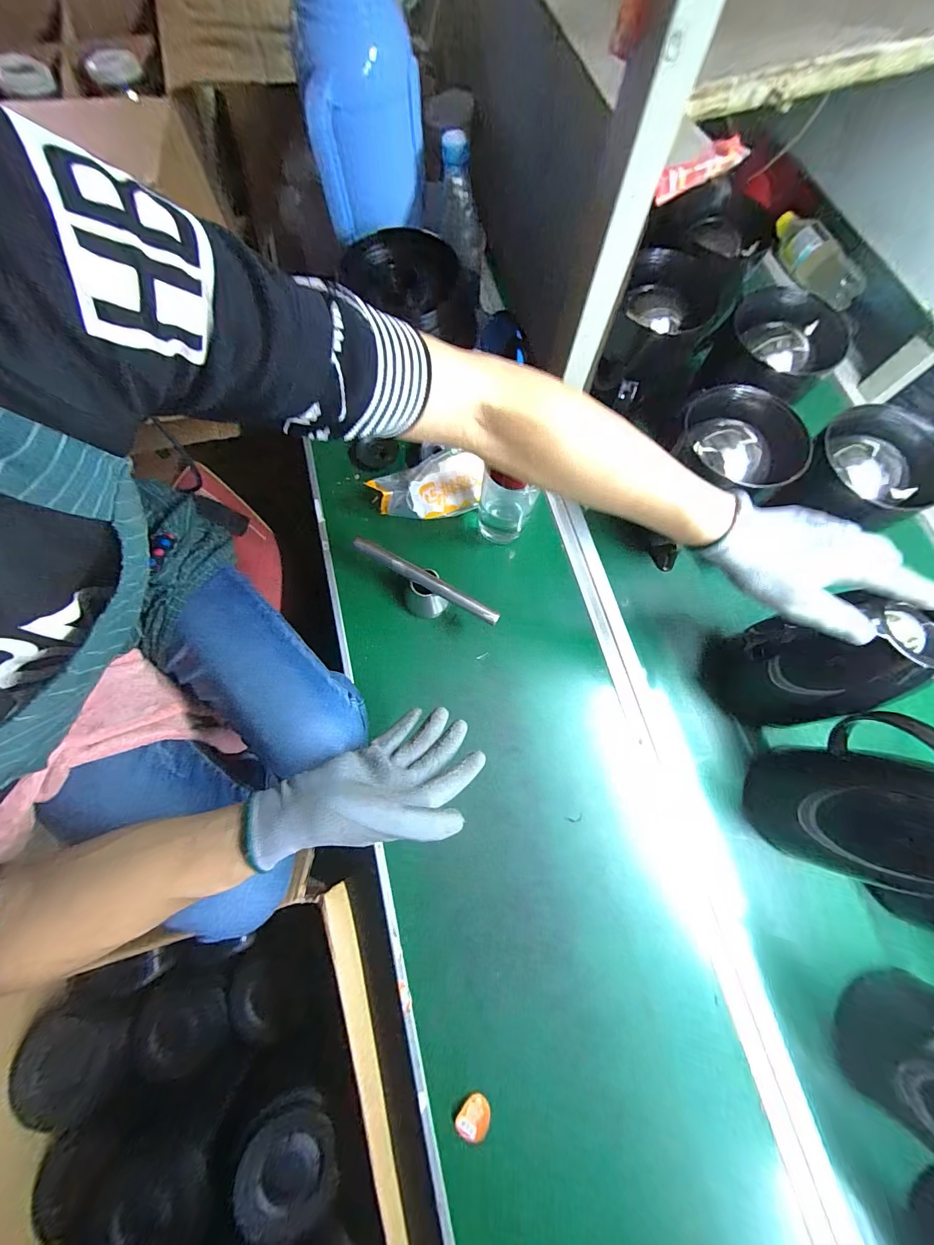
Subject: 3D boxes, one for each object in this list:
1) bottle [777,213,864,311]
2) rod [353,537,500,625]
[{"bbox_3d":[0.626,-0.660,0.715,0.059,0.062,0.215,-22,76,-9],"label":"bottle"},{"bbox_3d":[-0.052,-0.052,0.482,0.199,0.012,0.016,29,74,6],"label":"rod"}]

